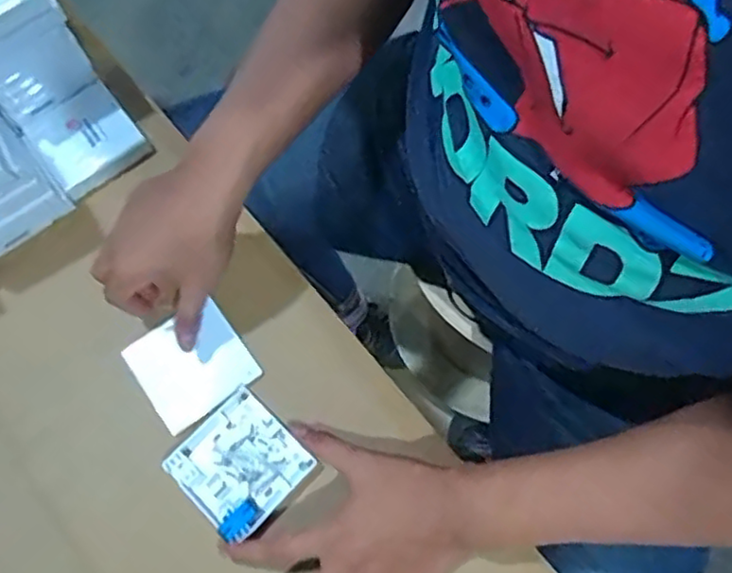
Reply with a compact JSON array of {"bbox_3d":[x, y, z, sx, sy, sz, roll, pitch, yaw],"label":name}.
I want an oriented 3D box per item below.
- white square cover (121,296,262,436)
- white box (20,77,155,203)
[{"bbox_3d":[-0.145,0.063,0.538,0.086,0.008,0.085,-36,78,-11],"label":"white square cover"},{"bbox_3d":[-0.260,-0.136,0.607,0.086,0.034,0.089,-38,74,-13],"label":"white box"}]

